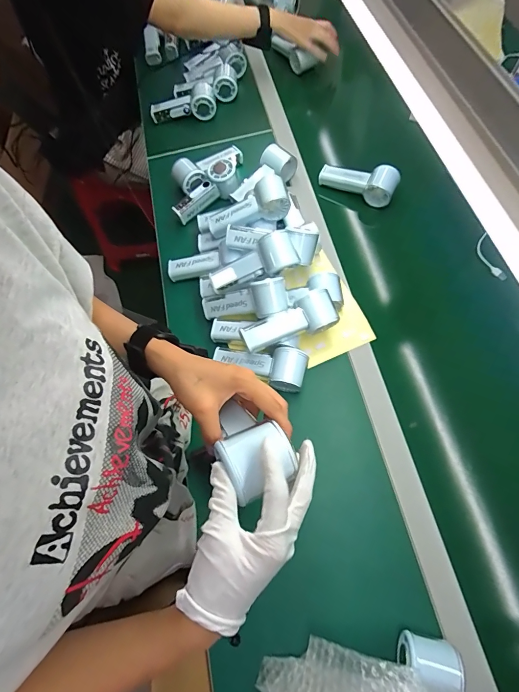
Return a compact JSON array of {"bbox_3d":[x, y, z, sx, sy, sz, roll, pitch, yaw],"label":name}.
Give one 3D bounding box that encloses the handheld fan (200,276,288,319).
[{"bbox_3d":[-0.021,-0.075,0.628,0.160,0.049,0.059,-7,96,31],"label":"handheld fan"}]

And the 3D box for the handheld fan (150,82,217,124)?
[{"bbox_3d":[-0.182,-0.580,0.871,0.157,0.049,0.070,-2,65,2],"label":"handheld fan"}]

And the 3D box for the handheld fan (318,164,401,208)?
[{"bbox_3d":[0.199,-0.334,0.745,0.153,0.059,0.048,17,67,10],"label":"handheld fan"}]

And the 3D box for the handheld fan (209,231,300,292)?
[{"bbox_3d":[-0.014,-0.133,0.616,0.163,0.055,0.060,-18,61,32],"label":"handheld fan"}]

